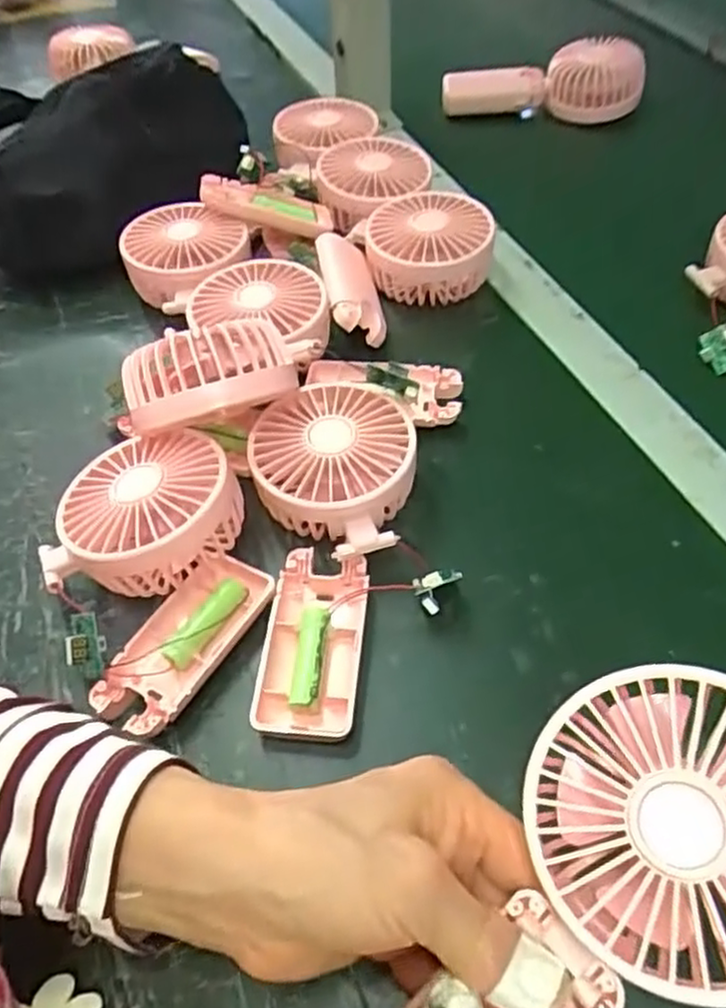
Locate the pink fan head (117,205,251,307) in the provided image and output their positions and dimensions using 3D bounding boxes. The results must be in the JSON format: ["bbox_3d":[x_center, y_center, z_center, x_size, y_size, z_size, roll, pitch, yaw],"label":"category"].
[{"bbox_3d":[-0.123,-0.172,0.510,0.084,0.048,0.084,-2,53,2],"label":"pink fan head"}]

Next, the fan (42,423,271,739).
[{"bbox_3d":[-0.102,0.029,0.350,0.104,0.054,0.141,-25,56,-15],"label":"fan"}]

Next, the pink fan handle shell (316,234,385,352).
[{"bbox_3d":[-0.010,-0.147,0.487,0.033,0.038,0.084,-12,54,-5],"label":"pink fan handle shell"}]

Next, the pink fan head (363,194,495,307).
[{"bbox_3d":[0.046,-0.182,0.505,0.089,0.046,0.085,-4,53,1],"label":"pink fan head"}]

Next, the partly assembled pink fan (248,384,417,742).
[{"bbox_3d":[-0.020,0.021,0.363,0.085,0.041,0.192,3,67,6],"label":"partly assembled pink fan"}]

